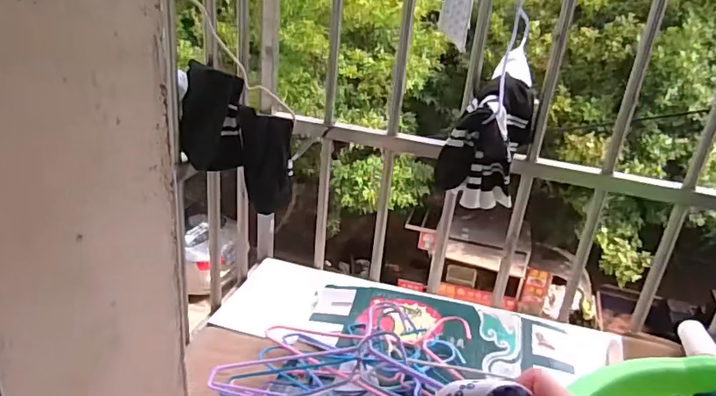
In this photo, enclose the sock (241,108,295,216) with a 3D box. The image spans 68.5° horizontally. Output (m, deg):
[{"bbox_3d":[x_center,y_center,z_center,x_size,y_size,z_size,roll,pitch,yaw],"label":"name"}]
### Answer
[{"bbox_3d":[-0.129,-0.051,0.751,0.071,0.138,0.033,0,26,-13],"label":"sock"}]

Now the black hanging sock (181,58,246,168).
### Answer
[{"bbox_3d":[-0.197,-0.106,0.715,0.079,0.134,0.043,-2,26,-16],"label":"black hanging sock"}]

